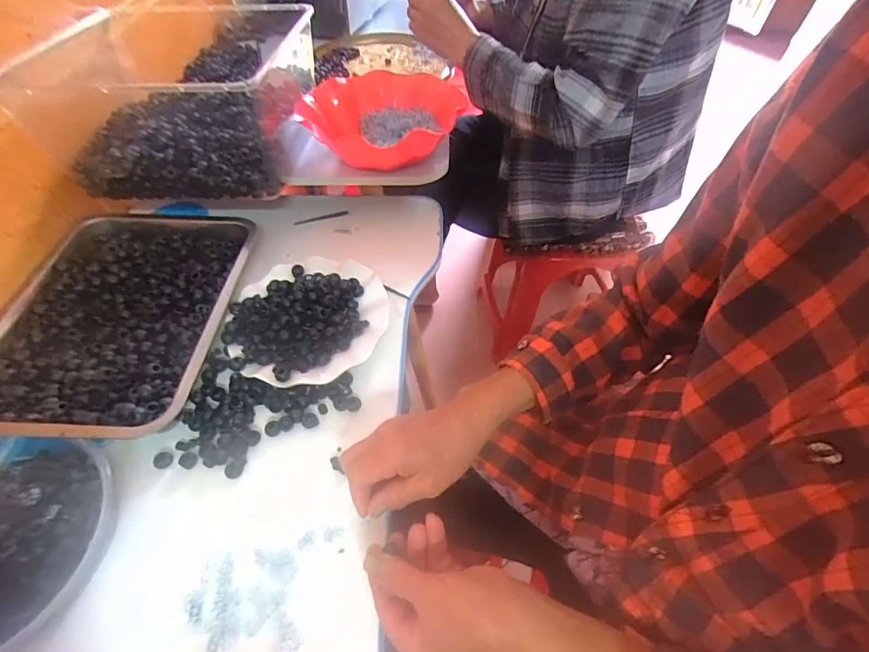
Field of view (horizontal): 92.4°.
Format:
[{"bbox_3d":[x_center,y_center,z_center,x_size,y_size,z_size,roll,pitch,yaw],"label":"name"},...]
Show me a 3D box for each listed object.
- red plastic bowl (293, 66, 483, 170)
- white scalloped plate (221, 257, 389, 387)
[{"bbox_3d":[-0.070,-0.291,0.591,0.218,0.073,0.231,20,57,15],"label":"red plastic bowl"},{"bbox_3d":[-0.148,-0.012,0.488,0.173,0.029,0.174,-1,54,1],"label":"white scalloped plate"}]

